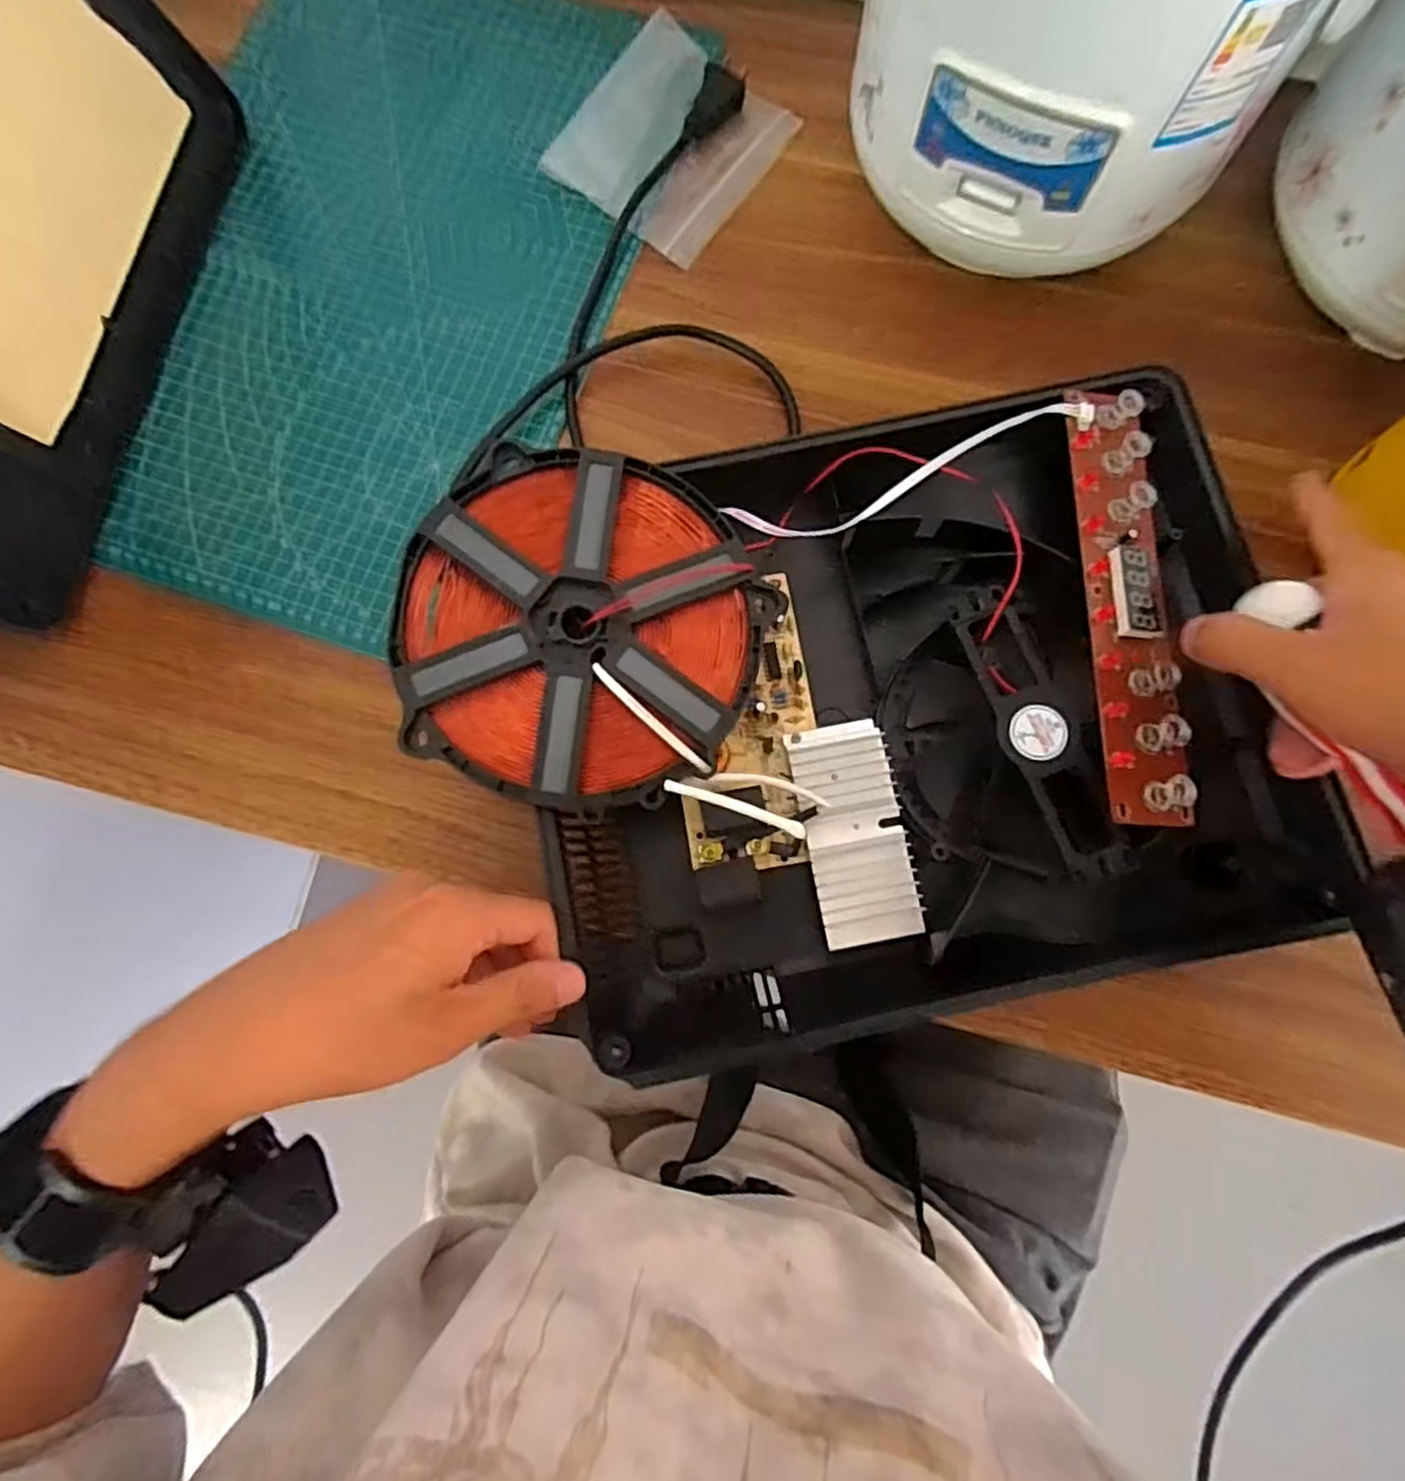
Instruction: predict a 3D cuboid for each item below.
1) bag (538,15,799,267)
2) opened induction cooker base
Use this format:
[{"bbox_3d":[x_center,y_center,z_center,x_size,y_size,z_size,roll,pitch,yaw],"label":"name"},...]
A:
[{"bbox_3d":[-0.017,-0.366,0.453,0.109,0.015,0.130,34,81,6],"label":"bag"},{"bbox_3d":[0.071,-0.012,0.352,0.377,0.075,0.277,-10,79,-1],"label":"opened induction cooker base"}]

